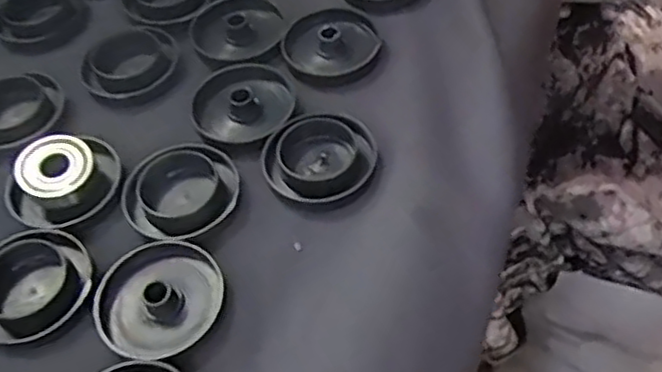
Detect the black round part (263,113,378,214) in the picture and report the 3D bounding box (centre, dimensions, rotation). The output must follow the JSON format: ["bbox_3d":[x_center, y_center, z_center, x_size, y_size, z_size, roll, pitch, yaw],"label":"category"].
[{"bbox_3d":[-0.003,-0.007,0.202,0.031,0.009,0.033,-3,54,4],"label":"black round part"}]

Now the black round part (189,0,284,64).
[{"bbox_3d":[-0.032,-0.054,0.242,0.032,0.007,0.034,-3,54,4],"label":"black round part"}]

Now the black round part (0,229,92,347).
[{"bbox_3d":[-0.082,0.028,0.187,0.033,0.013,0.026,-40,60,-21],"label":"black round part"}]

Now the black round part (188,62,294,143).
[{"bbox_3d":[-0.029,-0.027,0.220,0.032,0.008,0.030,-3,54,4],"label":"black round part"}]

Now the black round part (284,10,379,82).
[{"bbox_3d":[0.000,-0.047,0.233,0.030,0.011,0.032,-3,54,4],"label":"black round part"}]

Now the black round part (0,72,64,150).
[{"bbox_3d":[-0.103,-0.025,0.225,0.033,0.006,0.033,-3,54,4],"label":"black round part"}]

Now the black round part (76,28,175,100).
[{"bbox_3d":[-0.069,-0.043,0.235,0.032,0.006,0.035,-3,54,4],"label":"black round part"}]

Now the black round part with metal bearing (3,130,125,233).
[{"bbox_3d":[-0.078,-0.001,0.202,0.033,0.016,0.026,-36,59,-19],"label":"black round part with metal bearing"}]

